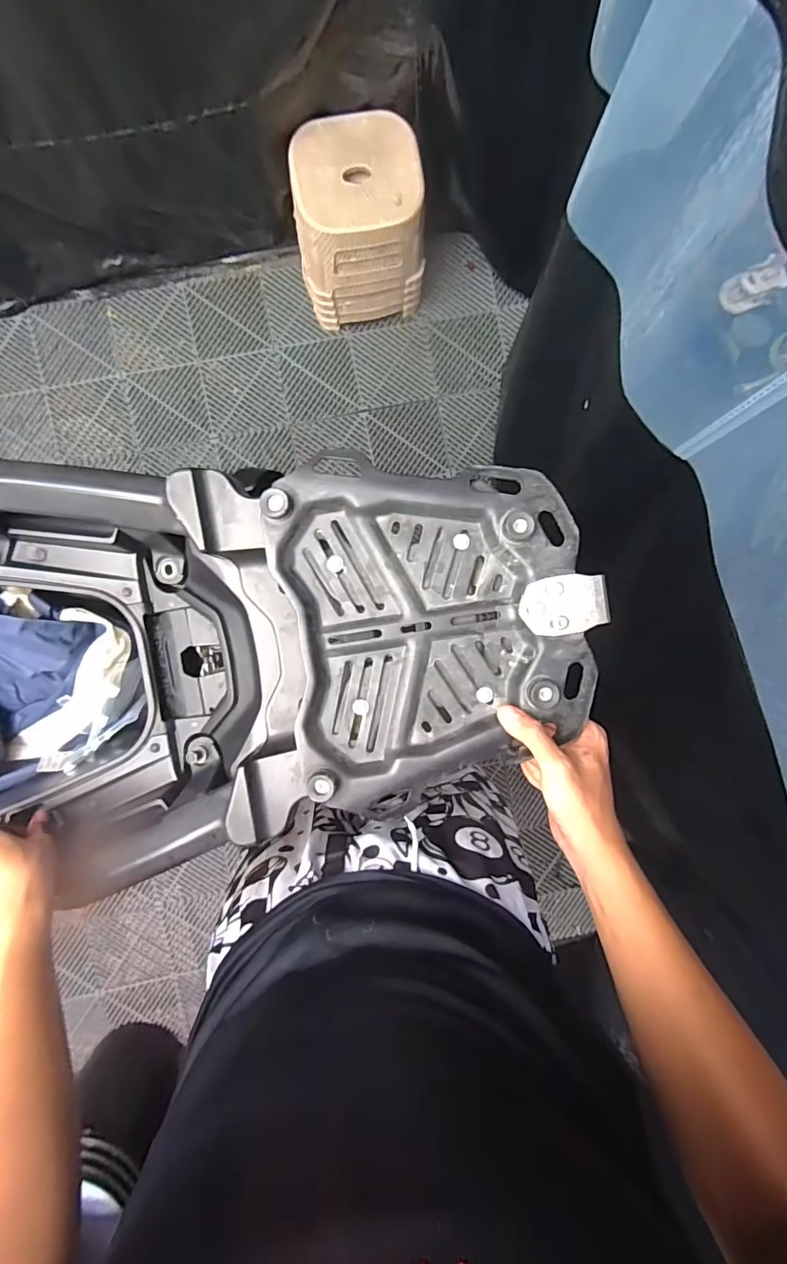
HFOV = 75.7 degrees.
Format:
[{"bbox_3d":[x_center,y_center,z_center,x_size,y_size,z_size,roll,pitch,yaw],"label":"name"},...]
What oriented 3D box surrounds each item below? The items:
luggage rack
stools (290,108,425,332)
[{"bbox_3d":[0.002,0.000,0.420,0.301,0.064,0.284,-9,93,-1],"label":"luggage rack"},{"bbox_3d":[-0.087,-0.916,1.180,0.273,0.348,0.228,-15,93,-1],"label":"stools"}]

